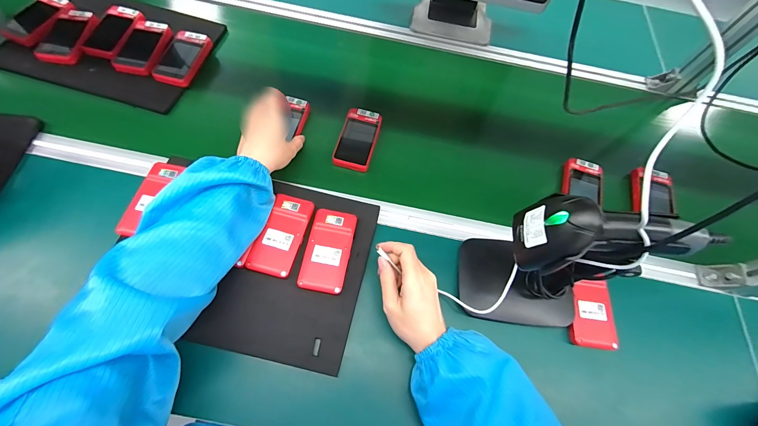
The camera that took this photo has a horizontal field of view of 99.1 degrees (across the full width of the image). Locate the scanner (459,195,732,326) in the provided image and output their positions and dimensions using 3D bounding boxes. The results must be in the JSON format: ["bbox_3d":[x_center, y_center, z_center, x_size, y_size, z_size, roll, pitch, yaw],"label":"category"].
[{"bbox_3d":[0.206,0.058,0.383,0.156,0.241,0.106,8,65,1],"label":"scanner"}]

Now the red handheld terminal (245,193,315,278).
[{"bbox_3d":[-0.139,0.030,0.465,0.059,0.011,0.119,15,66,4],"label":"red handheld terminal"}]

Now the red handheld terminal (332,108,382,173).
[{"bbox_3d":[-0.037,-0.132,0.576,0.065,0.016,0.122,13,66,3],"label":"red handheld terminal"}]

